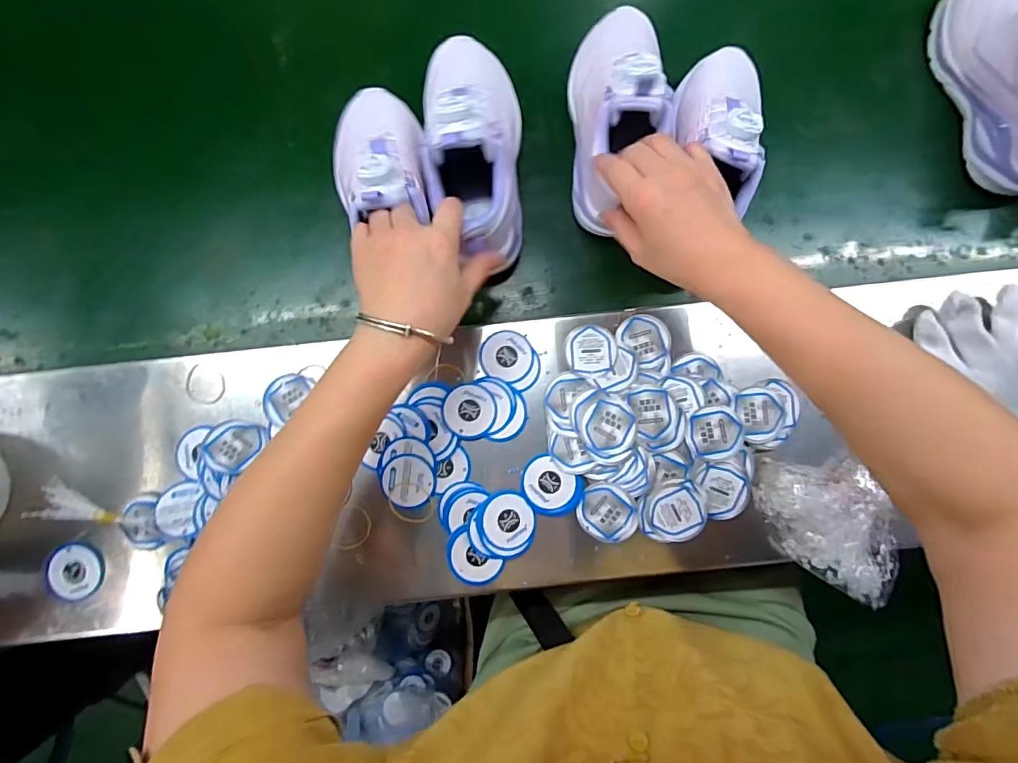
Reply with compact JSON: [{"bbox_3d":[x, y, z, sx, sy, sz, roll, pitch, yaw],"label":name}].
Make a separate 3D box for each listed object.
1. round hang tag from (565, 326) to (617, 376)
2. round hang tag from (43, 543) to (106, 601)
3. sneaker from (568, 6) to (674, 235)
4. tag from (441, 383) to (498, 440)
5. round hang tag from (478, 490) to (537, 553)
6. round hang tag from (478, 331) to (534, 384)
[{"bbox_3d":[0.074,-0.028,0.435,0.044,0.004,0.045,0,86,2],"label":"round hang tag"},{"bbox_3d":[-0.378,0.165,0.419,0.043,0.009,0.045,2,81,-11],"label":"round hang tag"},{"bbox_3d":[0.098,-0.239,0.407,0.083,0.094,0.203,1,86,2],"label":"sneaker"},{"bbox_3d":[-0.035,0.026,0.428,0.047,0.004,0.048,-2,86,-3],"label":"tag"},{"bbox_3d":[-0.002,0.120,0.418,0.049,0.005,0.049,2,80,-10],"label":"round hang tag"},{"bbox_3d":[-0.002,-0.022,0.434,0.046,0.004,0.046,0,87,-3],"label":"round hang tag"}]

